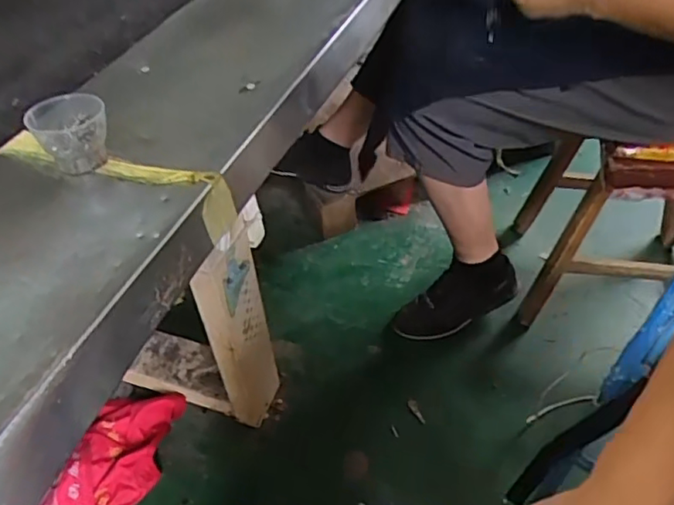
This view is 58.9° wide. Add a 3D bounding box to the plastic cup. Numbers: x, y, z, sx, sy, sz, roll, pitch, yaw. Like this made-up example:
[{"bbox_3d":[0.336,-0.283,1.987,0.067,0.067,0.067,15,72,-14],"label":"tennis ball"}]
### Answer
[{"bbox_3d":[-0.233,-0.104,0.529,0.052,0.053,0.054,-3,45,3],"label":"plastic cup"}]

